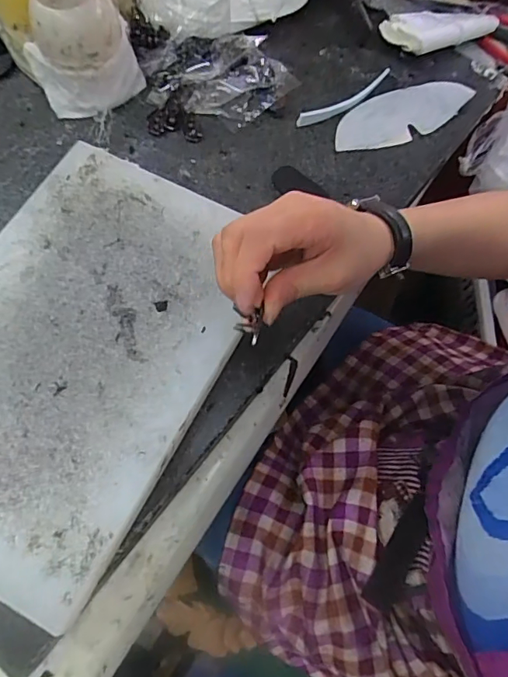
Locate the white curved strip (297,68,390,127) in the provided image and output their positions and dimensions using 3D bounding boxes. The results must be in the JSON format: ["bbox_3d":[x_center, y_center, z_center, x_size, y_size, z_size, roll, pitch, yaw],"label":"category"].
[{"bbox_3d":[0.086,-0.220,0.441,0.110,0.014,0.014,-36,73,-13],"label":"white curved strip"}]

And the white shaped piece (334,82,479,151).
[{"bbox_3d":[0.135,-0.205,0.442,0.139,0.006,0.053,-24,69,-9],"label":"white shaped piece"}]

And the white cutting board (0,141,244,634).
[{"bbox_3d":[-0.125,0.004,0.335,0.191,0.024,0.290,25,69,13],"label":"white cutting board"}]

